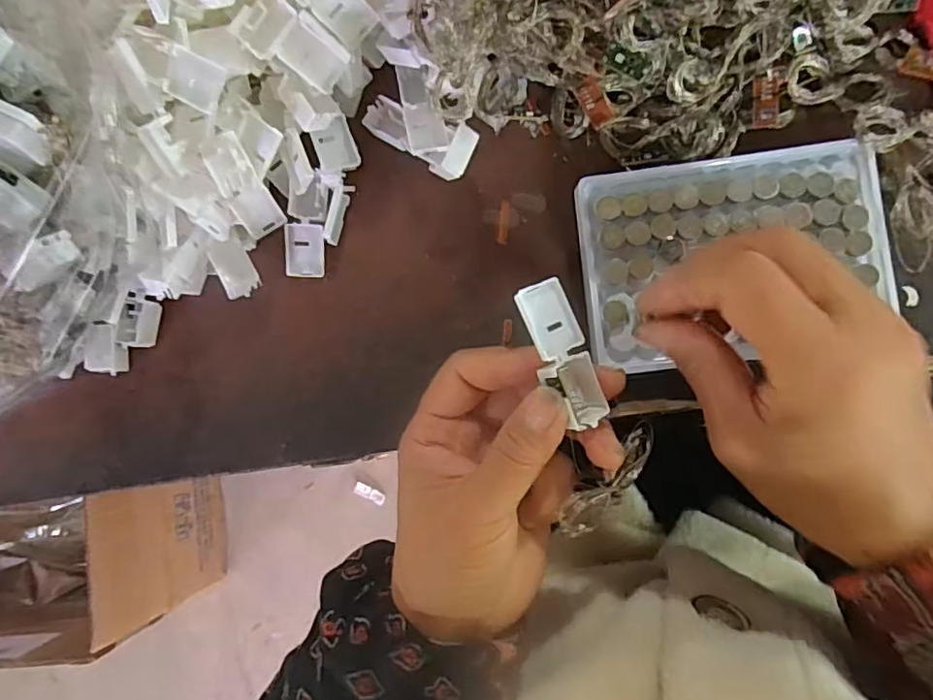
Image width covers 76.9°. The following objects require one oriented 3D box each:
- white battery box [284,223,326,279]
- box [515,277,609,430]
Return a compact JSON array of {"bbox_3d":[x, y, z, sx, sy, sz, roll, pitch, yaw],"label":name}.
[{"bbox_3d":[-0.085,-0.052,0.308,0.020,0.008,0.028,1,88,8],"label":"white battery box"},{"bbox_3d":[0.035,0.001,0.222,0.022,0.013,0.054,-26,95,-31],"label":"box"}]

